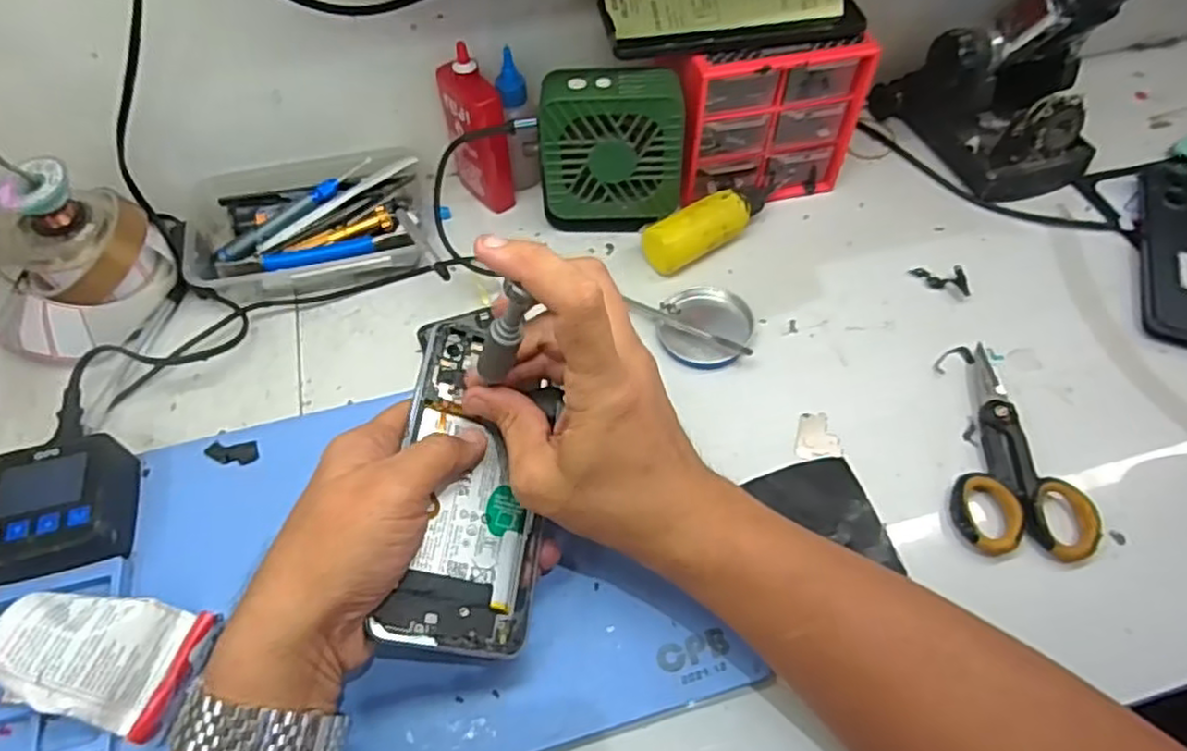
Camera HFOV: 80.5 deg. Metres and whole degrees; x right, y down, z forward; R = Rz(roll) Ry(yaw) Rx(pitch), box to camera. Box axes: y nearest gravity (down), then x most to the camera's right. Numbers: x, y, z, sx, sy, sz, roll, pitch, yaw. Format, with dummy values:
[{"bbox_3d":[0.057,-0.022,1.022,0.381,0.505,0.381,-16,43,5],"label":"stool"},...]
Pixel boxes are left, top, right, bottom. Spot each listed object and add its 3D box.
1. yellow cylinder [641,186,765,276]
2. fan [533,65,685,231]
[{"bbox_3d":[0.086,-0.108,0.521,0.102,0.035,0.034,-27,60,-17],"label":"yellow cylinder"},{"bbox_3d":[0.014,-0.157,0.505,0.099,0.114,0.046,4,56,3],"label":"fan"}]

